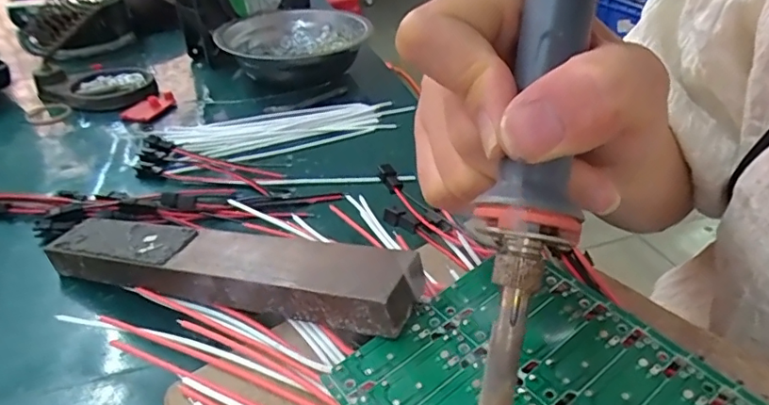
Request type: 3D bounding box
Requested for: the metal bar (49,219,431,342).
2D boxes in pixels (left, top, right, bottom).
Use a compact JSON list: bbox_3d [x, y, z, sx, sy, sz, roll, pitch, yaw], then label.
[{"bbox_3d":[-0.072,0.026,0.227,0.184,0.019,0.031,4,33,30],"label":"metal bar"}]

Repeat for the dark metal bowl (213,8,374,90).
[{"bbox_3d":[-0.081,-0.136,0.480,0.121,0.035,0.109,-17,38,-22],"label":"dark metal bowl"}]

